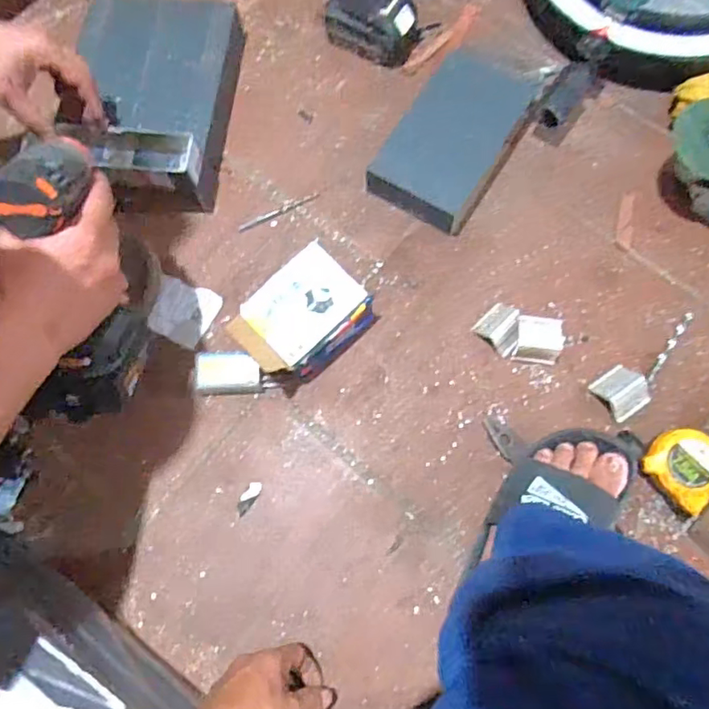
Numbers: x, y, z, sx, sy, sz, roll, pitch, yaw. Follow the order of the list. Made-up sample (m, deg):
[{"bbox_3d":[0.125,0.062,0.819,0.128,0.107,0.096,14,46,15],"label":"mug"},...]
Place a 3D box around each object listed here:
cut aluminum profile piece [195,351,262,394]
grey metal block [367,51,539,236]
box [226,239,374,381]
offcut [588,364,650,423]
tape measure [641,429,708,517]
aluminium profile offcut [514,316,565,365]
[{"bbox_3d":[-0.143,0.021,0.659,0.071,0.020,0.046,0,75,2],"label":"cut aluminum profile piece"},{"bbox_3d":[0.125,-0.271,0.714,0.130,0.052,0.220,31,78,10],"label":"grey metal block"},{"bbox_3d":[-0.060,-0.038,0.651,0.141,0.061,0.106,-44,77,-9],"label":"box"},{"bbox_3d":[0.291,0.042,0.630,0.044,0.029,0.051,-31,76,-6],"label":"offcut"},{"bbox_3d":[0.339,0.117,0.596,0.076,0.044,0.074,39,79,12],"label":"tape measure"},{"bbox_3d":[0.205,-0.017,0.647,0.048,0.033,0.046,8,75,4],"label":"aluminium profile offcut"}]

